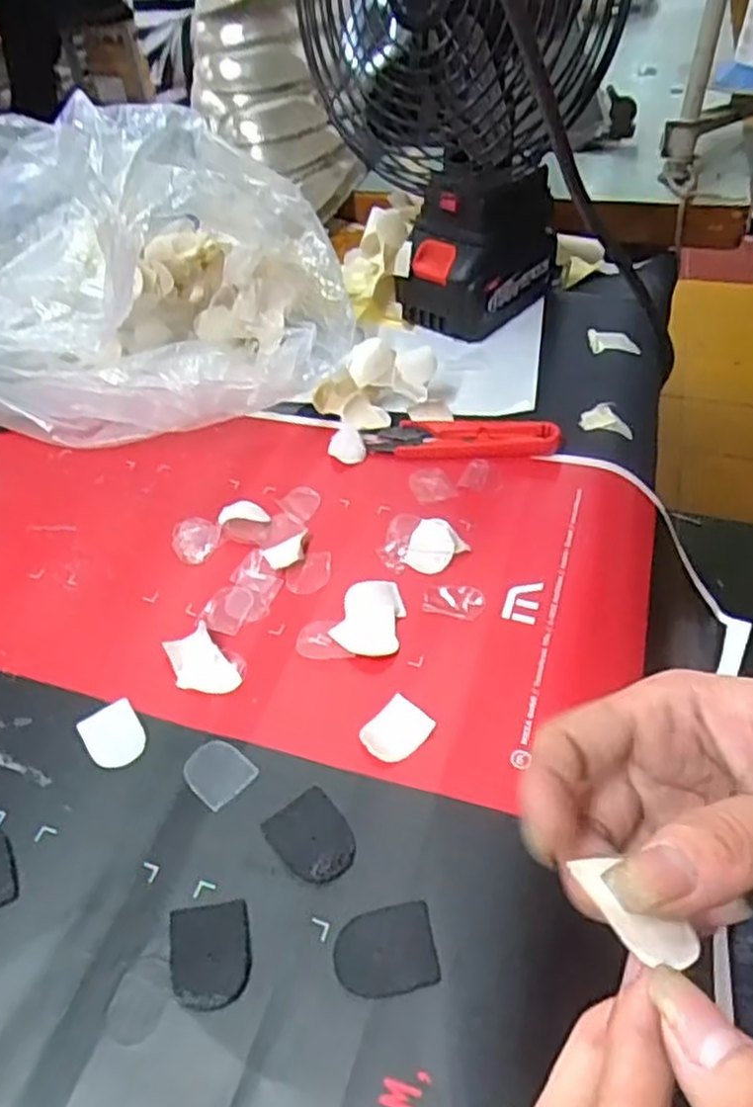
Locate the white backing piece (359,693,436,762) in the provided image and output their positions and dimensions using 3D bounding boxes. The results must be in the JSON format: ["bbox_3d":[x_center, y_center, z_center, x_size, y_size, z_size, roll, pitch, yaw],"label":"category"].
[{"bbox_3d":[0.009,0.076,0.324,0.023,0.004,0.029,31,55,30],"label":"white backing piece"}]

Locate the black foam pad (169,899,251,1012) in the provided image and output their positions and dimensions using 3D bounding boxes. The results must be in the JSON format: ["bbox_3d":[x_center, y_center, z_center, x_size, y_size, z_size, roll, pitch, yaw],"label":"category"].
[{"bbox_3d":[-0.059,0.140,0.267,0.027,0.004,0.034,-10,45,-6],"label":"black foam pad"}]

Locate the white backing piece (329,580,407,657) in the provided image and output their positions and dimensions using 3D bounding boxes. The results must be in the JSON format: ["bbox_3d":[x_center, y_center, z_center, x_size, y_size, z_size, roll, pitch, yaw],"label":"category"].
[{"bbox_3d":[-0.002,0.030,0.369,0.032,0.004,0.046,10,47,14],"label":"white backing piece"}]

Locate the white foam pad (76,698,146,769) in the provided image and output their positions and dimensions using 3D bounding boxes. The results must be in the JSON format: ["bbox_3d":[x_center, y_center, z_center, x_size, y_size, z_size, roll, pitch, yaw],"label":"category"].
[{"bbox_3d":[-0.115,0.078,0.330,0.023,0.004,0.030,-28,50,-22],"label":"white foam pad"}]

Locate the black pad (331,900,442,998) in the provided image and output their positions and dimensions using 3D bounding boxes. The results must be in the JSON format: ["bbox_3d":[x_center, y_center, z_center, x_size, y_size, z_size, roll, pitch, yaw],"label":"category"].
[{"bbox_3d":[0.003,0.137,0.263,0.035,0.004,0.027,-8,45,-4],"label":"black pad"}]

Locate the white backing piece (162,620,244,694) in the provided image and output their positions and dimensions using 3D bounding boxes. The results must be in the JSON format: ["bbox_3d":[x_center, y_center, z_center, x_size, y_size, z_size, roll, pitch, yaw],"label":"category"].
[{"bbox_3d":[-0.082,0.051,0.354,0.024,0.006,0.038,-31,51,-24],"label":"white backing piece"}]

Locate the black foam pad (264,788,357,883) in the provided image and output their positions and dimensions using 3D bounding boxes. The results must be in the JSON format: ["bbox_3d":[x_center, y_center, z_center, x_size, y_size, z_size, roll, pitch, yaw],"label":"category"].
[{"bbox_3d":[-0.025,0.109,0.294,0.027,0.004,0.035,-30,50,-23],"label":"black foam pad"}]

